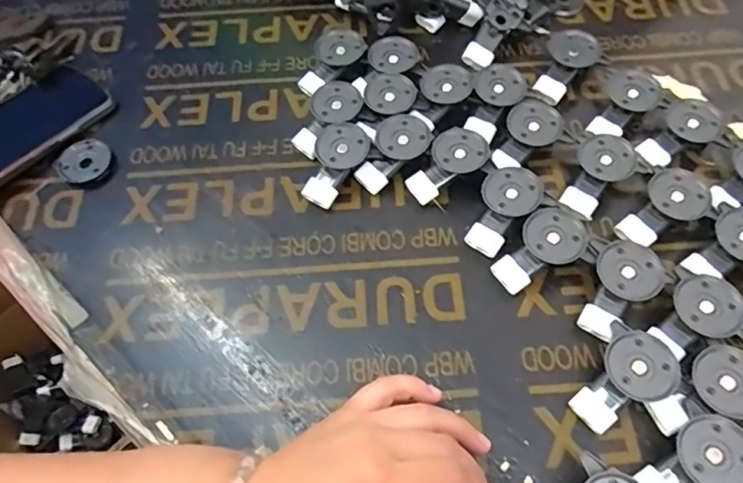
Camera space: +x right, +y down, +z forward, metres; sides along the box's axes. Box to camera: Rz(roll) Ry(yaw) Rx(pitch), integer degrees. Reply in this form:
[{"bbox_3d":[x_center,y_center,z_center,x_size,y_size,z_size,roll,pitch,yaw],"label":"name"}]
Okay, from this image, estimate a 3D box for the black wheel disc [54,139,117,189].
[{"bbox_3d":[-0.238,-0.065,0.443,0.047,0.010,0.041,37,69,20],"label":"black wheel disc"}]

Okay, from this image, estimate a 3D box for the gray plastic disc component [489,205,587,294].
[{"bbox_3d":[0.121,0.009,0.384,0.067,0.029,0.041,-38,66,-17],"label":"gray plastic disc component"}]

